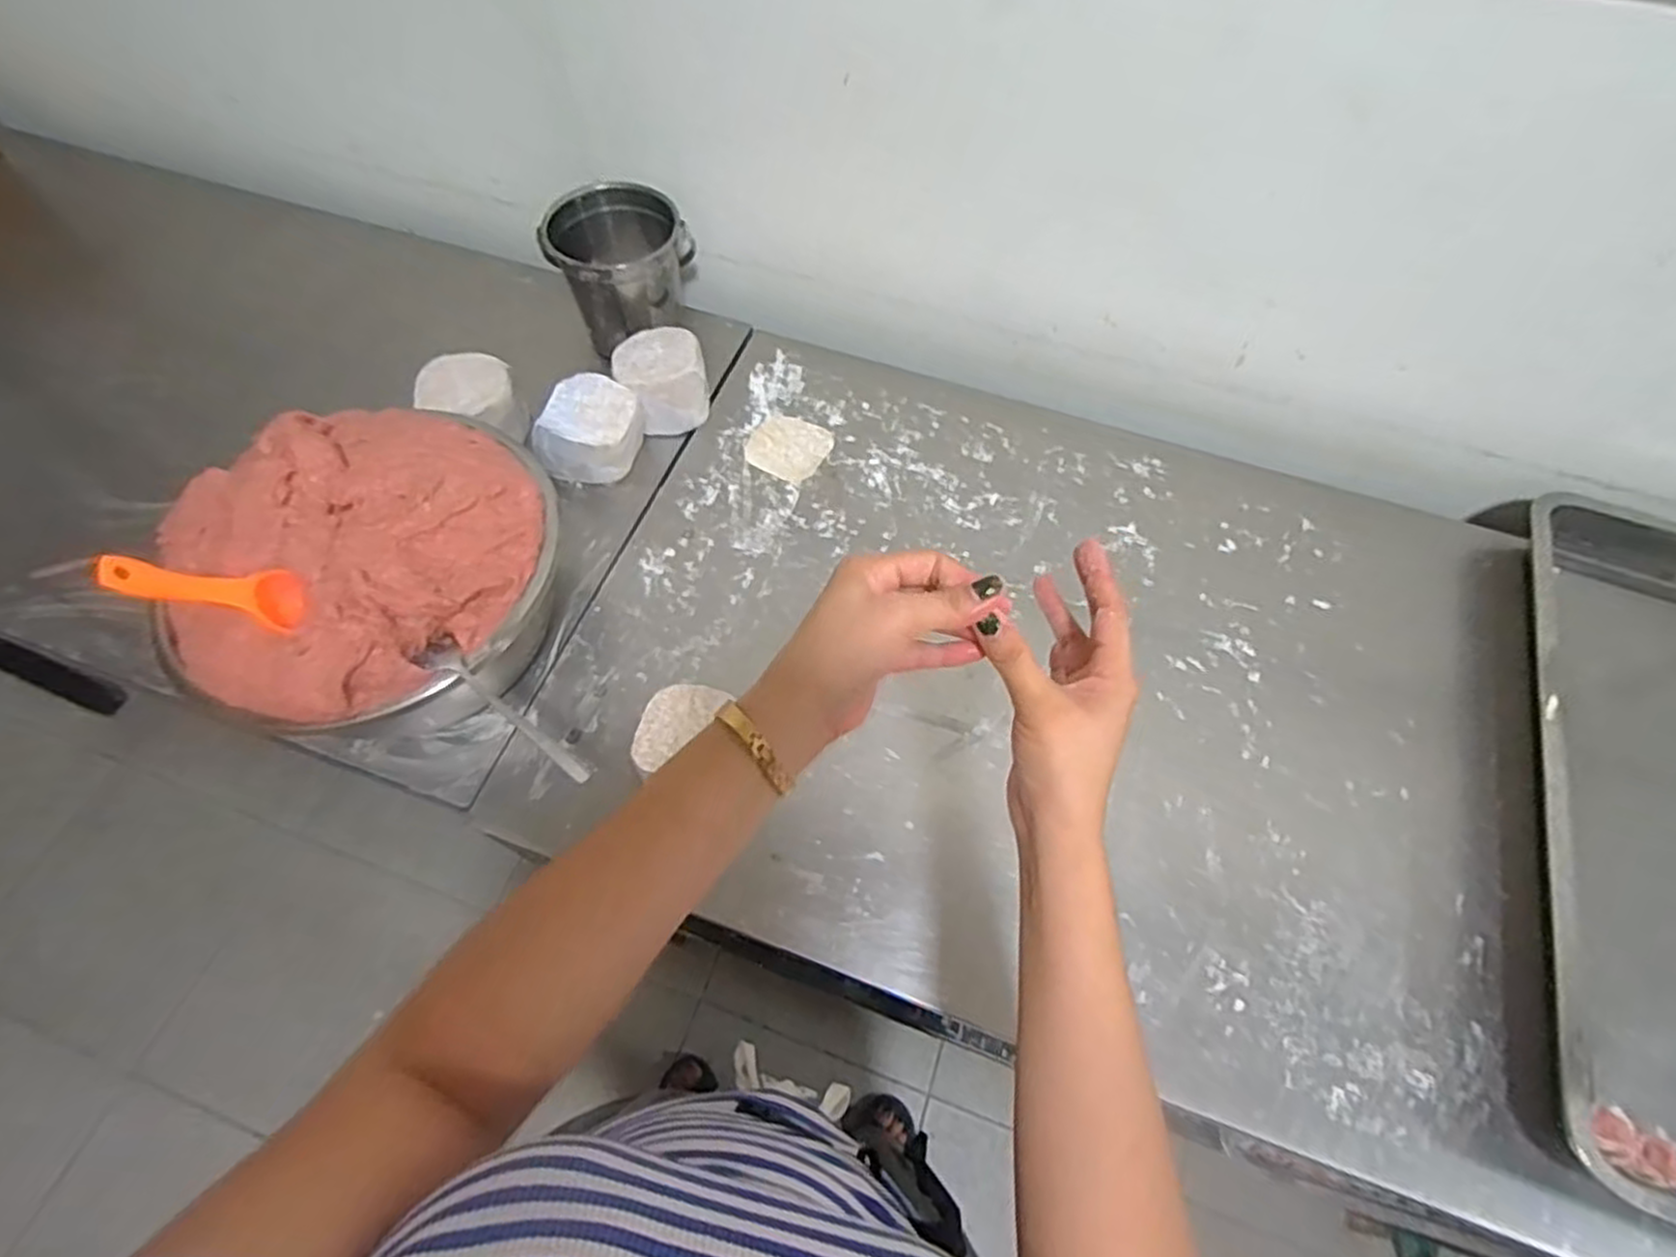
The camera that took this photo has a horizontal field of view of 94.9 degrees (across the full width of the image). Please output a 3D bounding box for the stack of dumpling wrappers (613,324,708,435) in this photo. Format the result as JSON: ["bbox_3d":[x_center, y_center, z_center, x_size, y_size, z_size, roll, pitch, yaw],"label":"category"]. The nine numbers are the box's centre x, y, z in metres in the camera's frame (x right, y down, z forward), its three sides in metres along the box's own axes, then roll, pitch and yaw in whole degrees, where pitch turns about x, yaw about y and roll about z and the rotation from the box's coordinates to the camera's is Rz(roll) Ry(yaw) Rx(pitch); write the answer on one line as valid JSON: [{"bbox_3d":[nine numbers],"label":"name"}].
[{"bbox_3d":[-0.181,-0.255,0.802,0.085,0.073,0.092,-12,63,-7],"label":"stack of dumpling wrappers"}]

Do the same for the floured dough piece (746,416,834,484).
[{"bbox_3d":[-0.051,-0.189,0.802,0.077,0.004,0.077,22,64,10],"label":"floured dough piece"}]

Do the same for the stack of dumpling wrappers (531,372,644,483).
[{"bbox_3d":[-0.240,-0.187,0.761,0.082,0.080,0.094,19,64,9],"label":"stack of dumpling wrappers"}]

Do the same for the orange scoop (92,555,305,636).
[{"bbox_3d":[-0.378,-0.023,0.463,0.031,0.106,0.028,-46,69,10],"label":"orange scoop"}]

